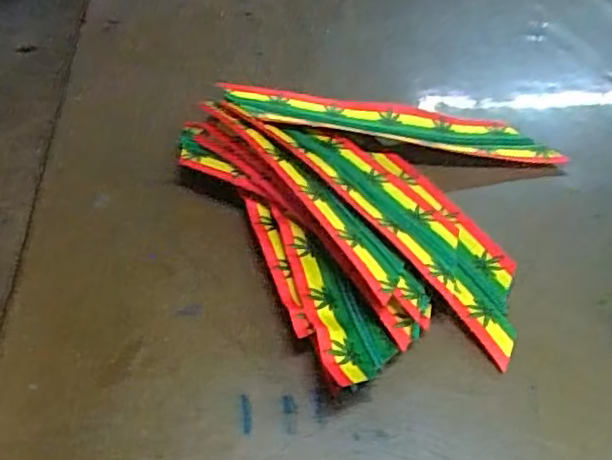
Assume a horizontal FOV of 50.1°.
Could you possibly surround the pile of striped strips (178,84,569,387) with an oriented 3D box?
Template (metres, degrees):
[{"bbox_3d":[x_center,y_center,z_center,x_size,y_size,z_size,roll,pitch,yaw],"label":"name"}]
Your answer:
[{"bbox_3d":[0.046,-0.028,0.339,0.182,0.031,0.214,-21,48,-21],"label":"pile of striped strips"}]

